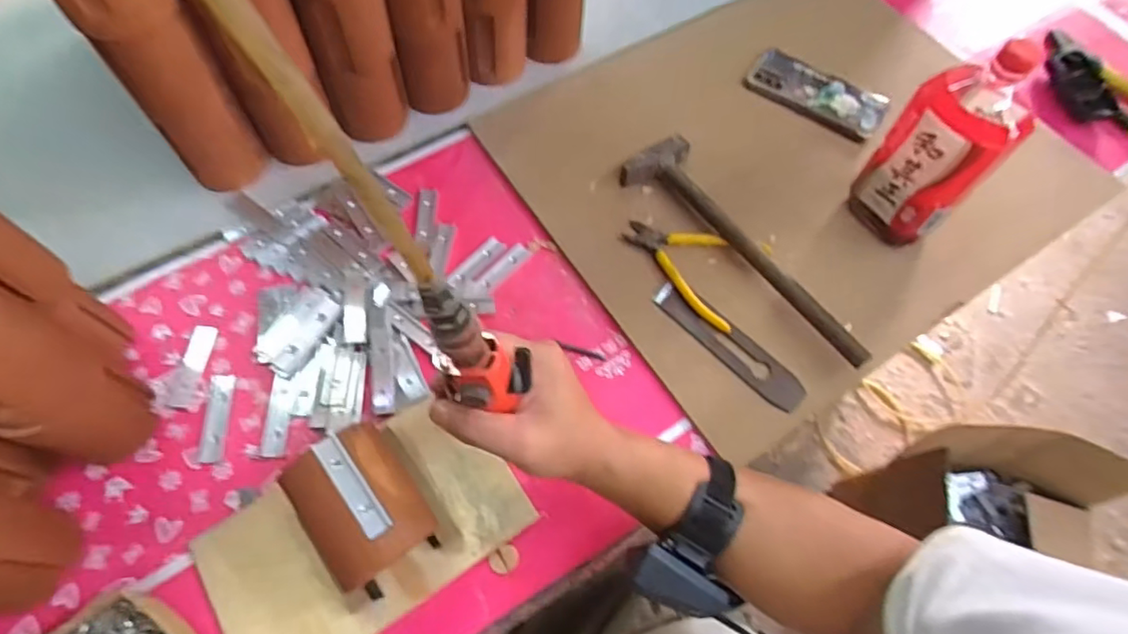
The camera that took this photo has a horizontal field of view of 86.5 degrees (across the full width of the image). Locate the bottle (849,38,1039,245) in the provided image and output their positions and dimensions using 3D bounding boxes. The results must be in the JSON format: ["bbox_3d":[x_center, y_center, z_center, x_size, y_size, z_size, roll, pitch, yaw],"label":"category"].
[{"bbox_3d":[0.356,-0.159,0.565,0.067,0.194,0.094,-40,73,-20],"label":"bottle"}]

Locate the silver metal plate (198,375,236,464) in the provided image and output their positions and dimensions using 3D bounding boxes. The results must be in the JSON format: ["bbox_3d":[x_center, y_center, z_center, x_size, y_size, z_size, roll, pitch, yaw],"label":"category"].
[{"bbox_3d":[-0.313,0.091,0.542,0.022,0.004,0.080,-3,64,-5],"label":"silver metal plate"}]

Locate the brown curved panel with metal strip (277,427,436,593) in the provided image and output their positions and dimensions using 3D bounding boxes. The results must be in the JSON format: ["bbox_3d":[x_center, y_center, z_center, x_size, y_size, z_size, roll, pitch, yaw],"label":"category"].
[{"bbox_3d":[-0.154,0.148,0.466,0.083,0.083,0.101,-31,70,-17],"label":"brown curved panel with metal strip"}]

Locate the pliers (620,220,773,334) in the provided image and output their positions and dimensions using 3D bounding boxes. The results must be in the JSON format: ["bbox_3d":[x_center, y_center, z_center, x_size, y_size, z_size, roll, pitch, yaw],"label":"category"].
[{"bbox_3d":[0.130,-0.064,0.622,0.141,0.017,0.113,31,66,11],"label":"pliers"}]

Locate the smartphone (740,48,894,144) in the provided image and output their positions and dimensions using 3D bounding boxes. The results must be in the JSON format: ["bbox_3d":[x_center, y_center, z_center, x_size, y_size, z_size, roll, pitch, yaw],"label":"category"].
[{"bbox_3d":[0.300,-0.269,0.714,0.161,0.010,0.074,34,67,12],"label":"smartphone"}]

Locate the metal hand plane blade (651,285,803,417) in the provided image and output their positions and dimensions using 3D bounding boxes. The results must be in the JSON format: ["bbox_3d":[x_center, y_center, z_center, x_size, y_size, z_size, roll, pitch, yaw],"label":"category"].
[{"bbox_3d":[0.160,0.026,0.583,0.169,0.011,0.038,43,69,16],"label":"metal hand plane blade"}]

